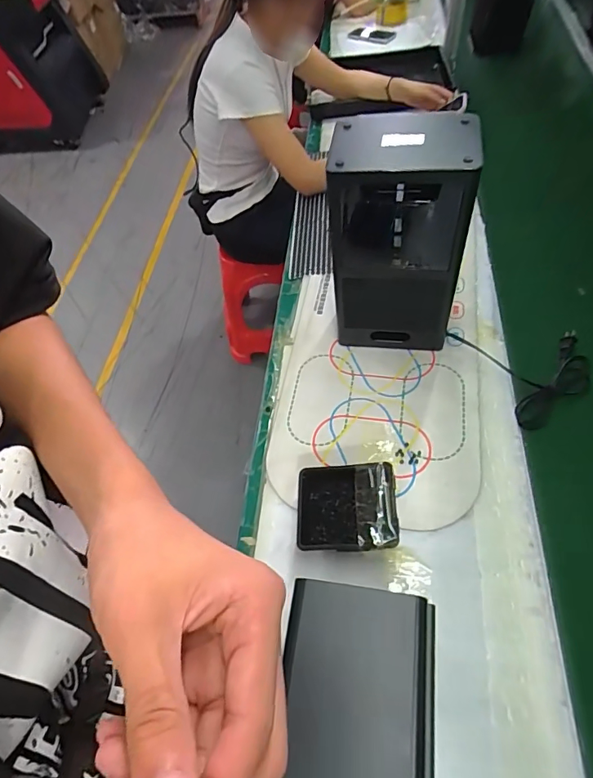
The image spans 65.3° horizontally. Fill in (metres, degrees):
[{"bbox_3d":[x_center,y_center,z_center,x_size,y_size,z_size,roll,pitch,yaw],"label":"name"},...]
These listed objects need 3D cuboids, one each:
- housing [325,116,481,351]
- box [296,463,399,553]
[{"bbox_3d":[0.156,-0.211,0.745,0.188,0.371,0.119,7,58,9],"label":"housing"},{"bbox_3d":[0.070,0.174,0.665,0.138,0.060,0.122,0,57,5],"label":"box"}]

